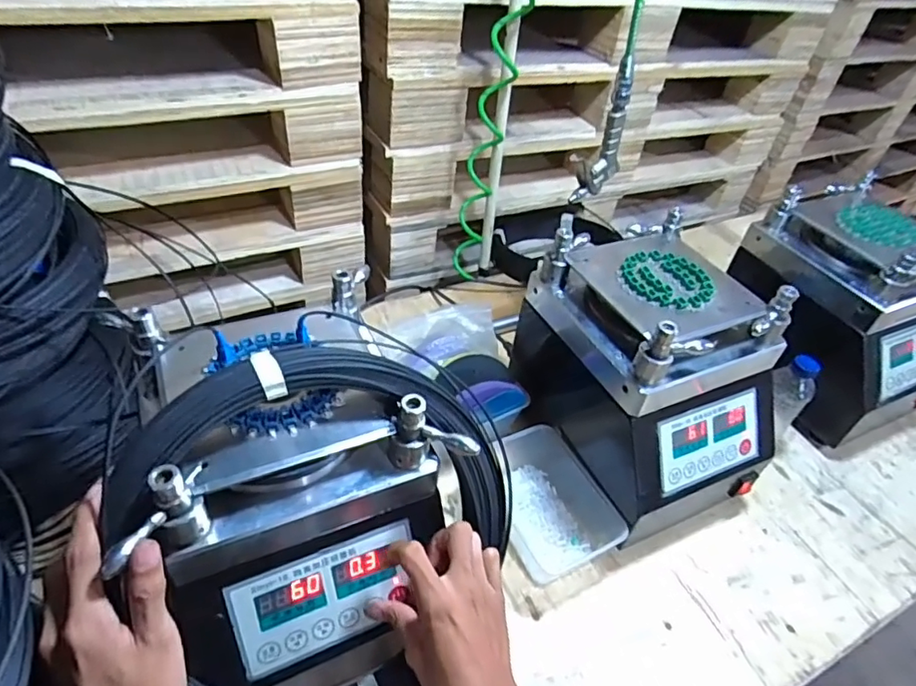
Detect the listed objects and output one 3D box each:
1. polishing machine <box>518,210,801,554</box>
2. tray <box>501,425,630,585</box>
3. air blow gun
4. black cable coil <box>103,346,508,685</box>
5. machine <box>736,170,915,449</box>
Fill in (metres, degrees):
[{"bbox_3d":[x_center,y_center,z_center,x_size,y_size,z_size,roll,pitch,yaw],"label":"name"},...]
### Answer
[{"bbox_3d":[0.242,0.047,0.690,0.216,0.285,0.285,-14,48,-21],"label":"polishing machine"},{"bbox_3d":[0.102,0.187,0.680,0.106,0.067,0.175,-17,49,-23],"label":"tray"},{"bbox_3d":[0.190,-0.270,0.717,0.086,0.163,0.033,-30,55,-32],"label":"air blow gun"},{"bbox_3d":[-0.095,0.157,0.447,0.281,0.313,0.053,-17,10,-24],"label":"black cable coil"},{"bbox_3d":[0.606,-0.053,0.862,0.232,0.288,0.277,-15,48,-22],"label":"machine"}]

